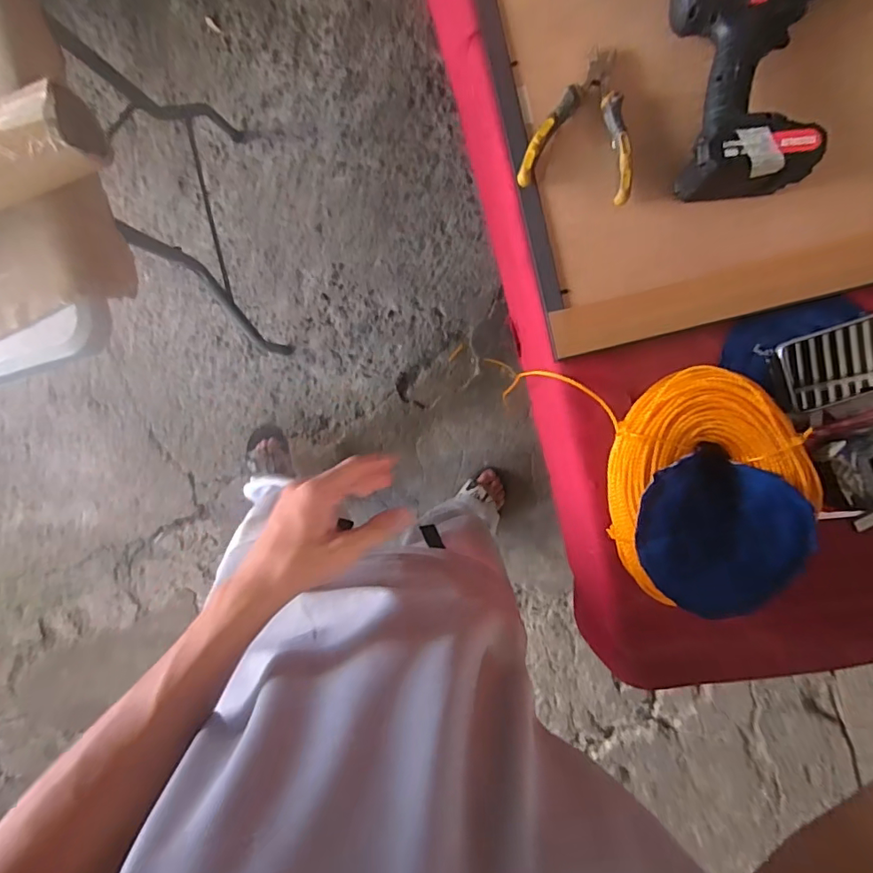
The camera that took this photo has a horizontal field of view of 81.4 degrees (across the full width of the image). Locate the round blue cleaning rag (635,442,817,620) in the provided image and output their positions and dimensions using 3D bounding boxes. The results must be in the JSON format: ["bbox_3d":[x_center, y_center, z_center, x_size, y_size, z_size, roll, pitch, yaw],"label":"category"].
[{"bbox_3d":[0.255,0.087,0.462,0.133,0.038,0.140,0,95,5],"label":"round blue cleaning rag"}]

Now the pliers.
[{"bbox_3d":[0.151,-0.316,0.506,0.107,0.025,0.147,13,96,4],"label":"pliers"}]

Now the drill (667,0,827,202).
[{"bbox_3d":[0.338,-0.348,0.469,0.220,0.072,0.222,-2,94,5],"label":"drill"}]

